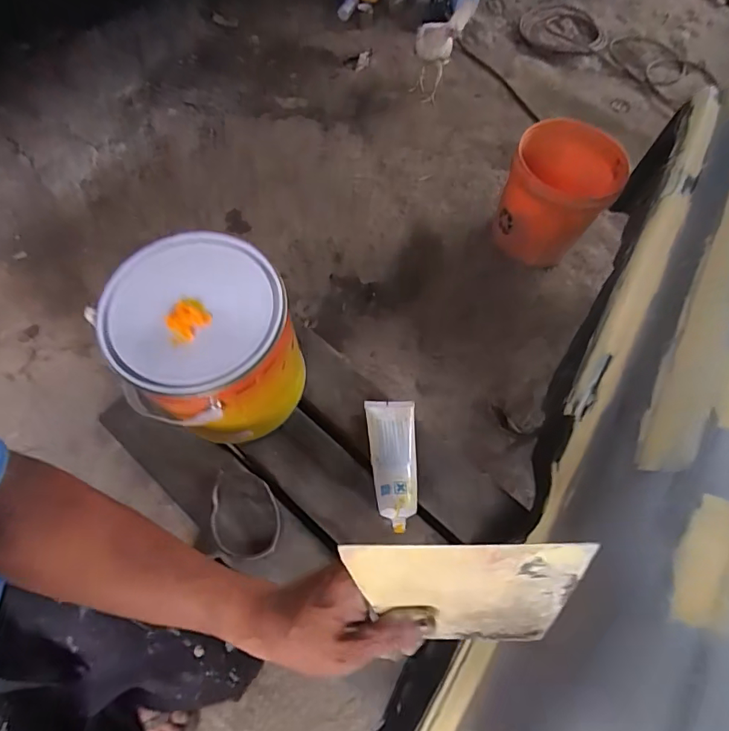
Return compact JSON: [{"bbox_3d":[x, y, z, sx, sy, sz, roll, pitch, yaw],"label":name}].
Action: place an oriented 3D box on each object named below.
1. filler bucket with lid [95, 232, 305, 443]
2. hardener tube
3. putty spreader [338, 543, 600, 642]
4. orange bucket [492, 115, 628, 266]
[{"bbox_3d":[-0.139,-0.010,0.443,0.137,0.165,0.149,0,62,1],"label":"filler bucket with lid"},{"bbox_3d":[0.032,0.101,0.484,0.053,0.027,0.144,-3,62,-1],"label":"hardener tube"},{"bbox_3d":[0.060,0.141,0.278,0.134,0.091,0.004,-3,29,8],"label":"putty spreader"},{"bbox_3d":[0.584,-0.518,1.374,0.288,0.351,0.288,0,62,1],"label":"orange bucket"}]

